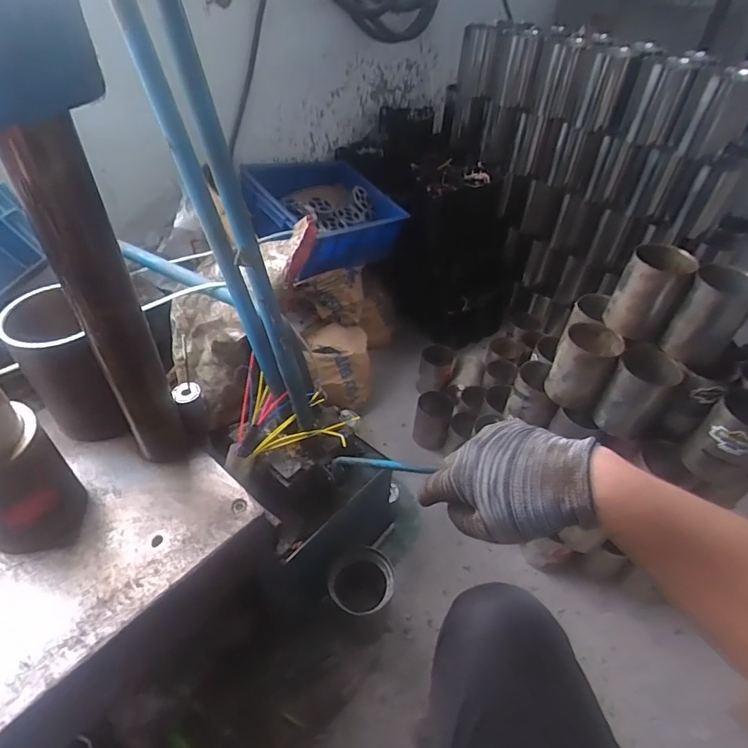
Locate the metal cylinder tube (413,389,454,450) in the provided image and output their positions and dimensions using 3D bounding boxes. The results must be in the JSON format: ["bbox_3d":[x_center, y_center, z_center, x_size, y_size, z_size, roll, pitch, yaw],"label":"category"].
[{"bbox_3d":[0.151,0.123,1.249,0.090,0.122,0.089,10,45,7],"label":"metal cylinder tube"}]

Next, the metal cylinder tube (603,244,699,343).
[{"bbox_3d":[0.443,-0.125,0.782,0.091,0.140,0.081,13,45,10],"label":"metal cylinder tube"}]

